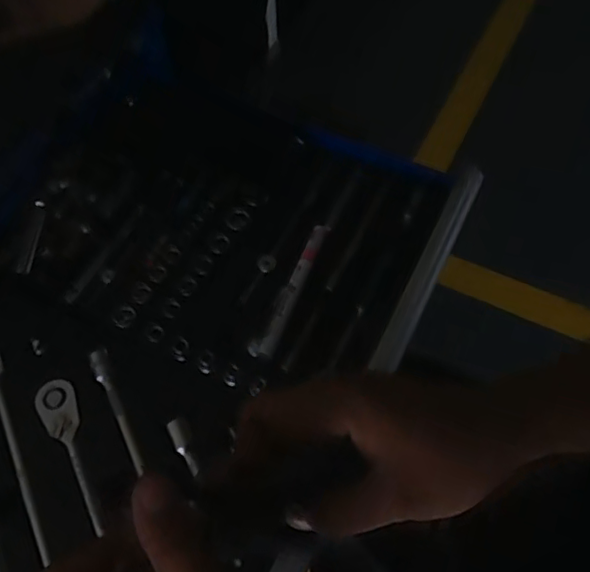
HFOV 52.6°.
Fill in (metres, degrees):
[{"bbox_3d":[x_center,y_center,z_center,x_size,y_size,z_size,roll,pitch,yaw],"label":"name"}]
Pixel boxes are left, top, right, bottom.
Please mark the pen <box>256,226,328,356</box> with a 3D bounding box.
[{"bbox_3d":[0.001,-0.002,0.543,0.014,0.012,0.148,17,61,11],"label":"pen"}]

